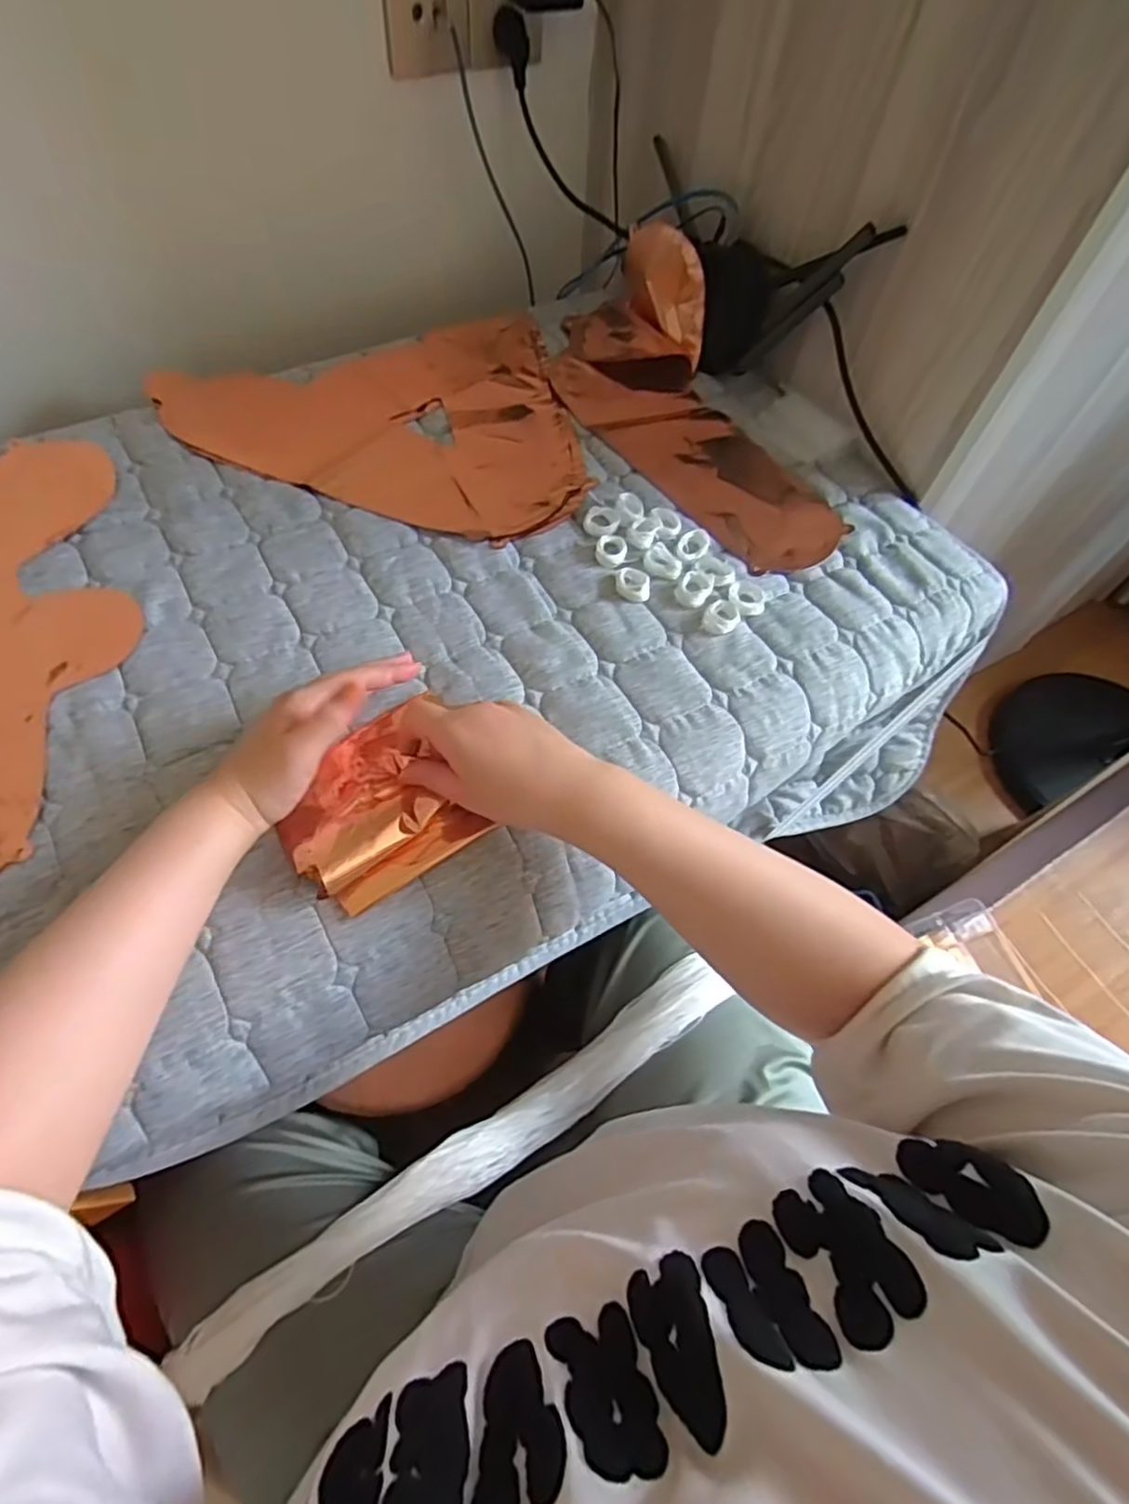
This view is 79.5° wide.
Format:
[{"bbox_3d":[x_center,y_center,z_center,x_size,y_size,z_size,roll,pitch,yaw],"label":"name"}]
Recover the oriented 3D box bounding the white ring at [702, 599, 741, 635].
[{"bbox_3d":[0.127,-0.110,0.551,0.027,0.010,0.034,38,65,17],"label":"white ring"}]

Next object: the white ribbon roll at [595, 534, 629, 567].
[{"bbox_3d":[0.041,-0.172,0.578,0.028,0.009,0.030,2,60,-3],"label":"white ribbon roll"}]

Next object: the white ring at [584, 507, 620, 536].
[{"bbox_3d":[0.033,-0.203,0.598,0.031,0.007,0.033,2,60,-3],"label":"white ring"}]

